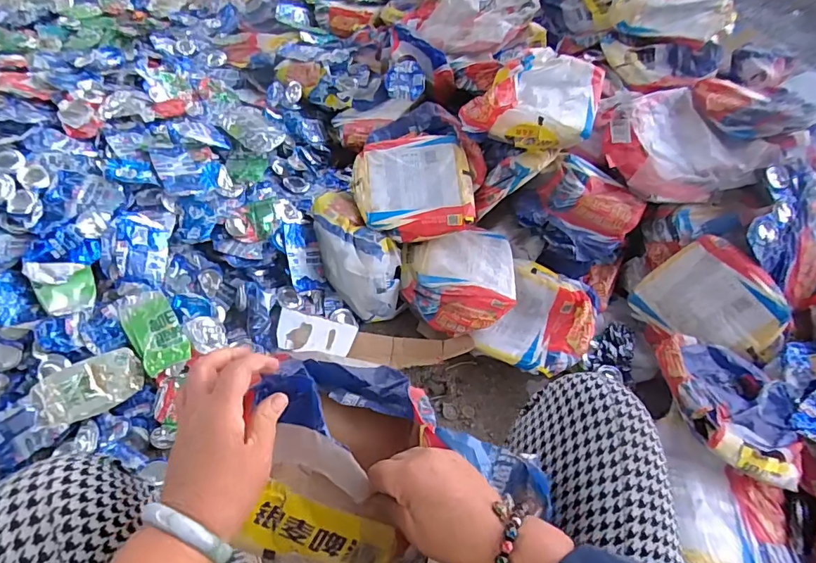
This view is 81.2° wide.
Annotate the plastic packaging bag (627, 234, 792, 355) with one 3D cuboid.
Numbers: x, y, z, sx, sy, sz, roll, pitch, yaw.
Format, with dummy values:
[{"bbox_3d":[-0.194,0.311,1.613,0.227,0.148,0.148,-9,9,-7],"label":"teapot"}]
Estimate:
[{"bbox_3d":[0.602,0.040,0.942,0.214,0.036,0.239,-47,68,7],"label":"plastic packaging bag"}]

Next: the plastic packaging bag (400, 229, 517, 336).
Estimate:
[{"bbox_3d":[0.107,-0.009,1.016,0.233,0.080,0.227,2,56,-3],"label":"plastic packaging bag"}]

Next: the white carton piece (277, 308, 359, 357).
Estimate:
[{"bbox_3d":[-0.188,0.107,0.985,0.156,0.008,0.082,7,70,-4],"label":"white carton piece"}]

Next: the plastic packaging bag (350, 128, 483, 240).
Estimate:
[{"bbox_3d":[0.015,-0.206,1.052,0.255,0.061,0.243,-5,72,0],"label":"plastic packaging bag"}]

